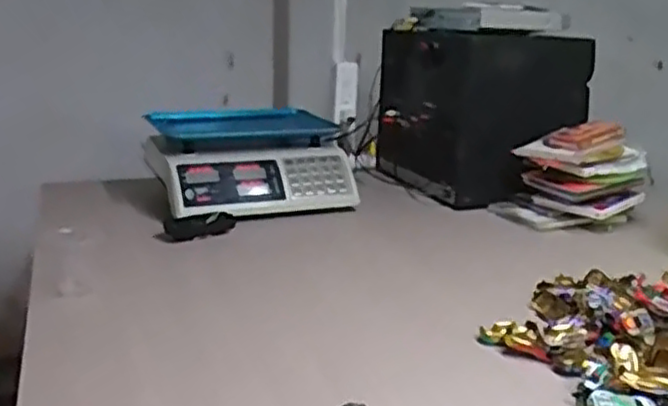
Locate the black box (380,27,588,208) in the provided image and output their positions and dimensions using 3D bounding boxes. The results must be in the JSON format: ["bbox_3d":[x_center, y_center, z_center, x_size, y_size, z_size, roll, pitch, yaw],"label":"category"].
[{"bbox_3d":[0.282,-0.186,1.437,0.264,0.345,0.340,-3,16,-25],"label":"black box"}]

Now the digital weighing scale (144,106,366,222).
[{"bbox_3d":[-0.156,-0.091,1.335,0.336,0.156,0.336,-2,16,-22],"label":"digital weighing scale"}]

